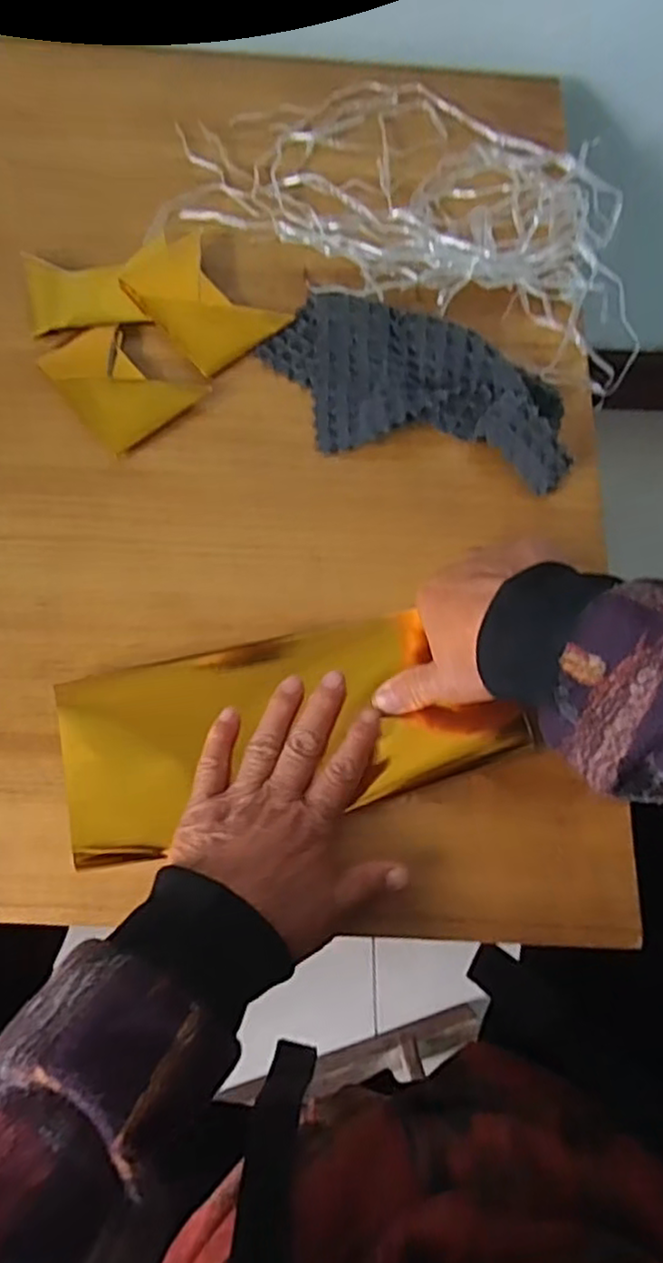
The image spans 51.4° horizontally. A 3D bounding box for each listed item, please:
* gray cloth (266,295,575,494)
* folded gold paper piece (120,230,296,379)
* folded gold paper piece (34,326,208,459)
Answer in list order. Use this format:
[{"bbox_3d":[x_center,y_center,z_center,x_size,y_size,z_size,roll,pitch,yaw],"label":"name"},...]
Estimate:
[{"bbox_3d":[0.055,-0.157,0.452,0.204,0.027,0.097,18,71,5],"label":"gray cloth"},{"bbox_3d":[-0.090,-0.228,0.473,0.072,0.014,0.104,-41,77,-14],"label":"folded gold paper piece"},{"bbox_3d":[-0.140,-0.167,0.457,0.069,0.007,0.090,-40,76,-14],"label":"folded gold paper piece"}]

